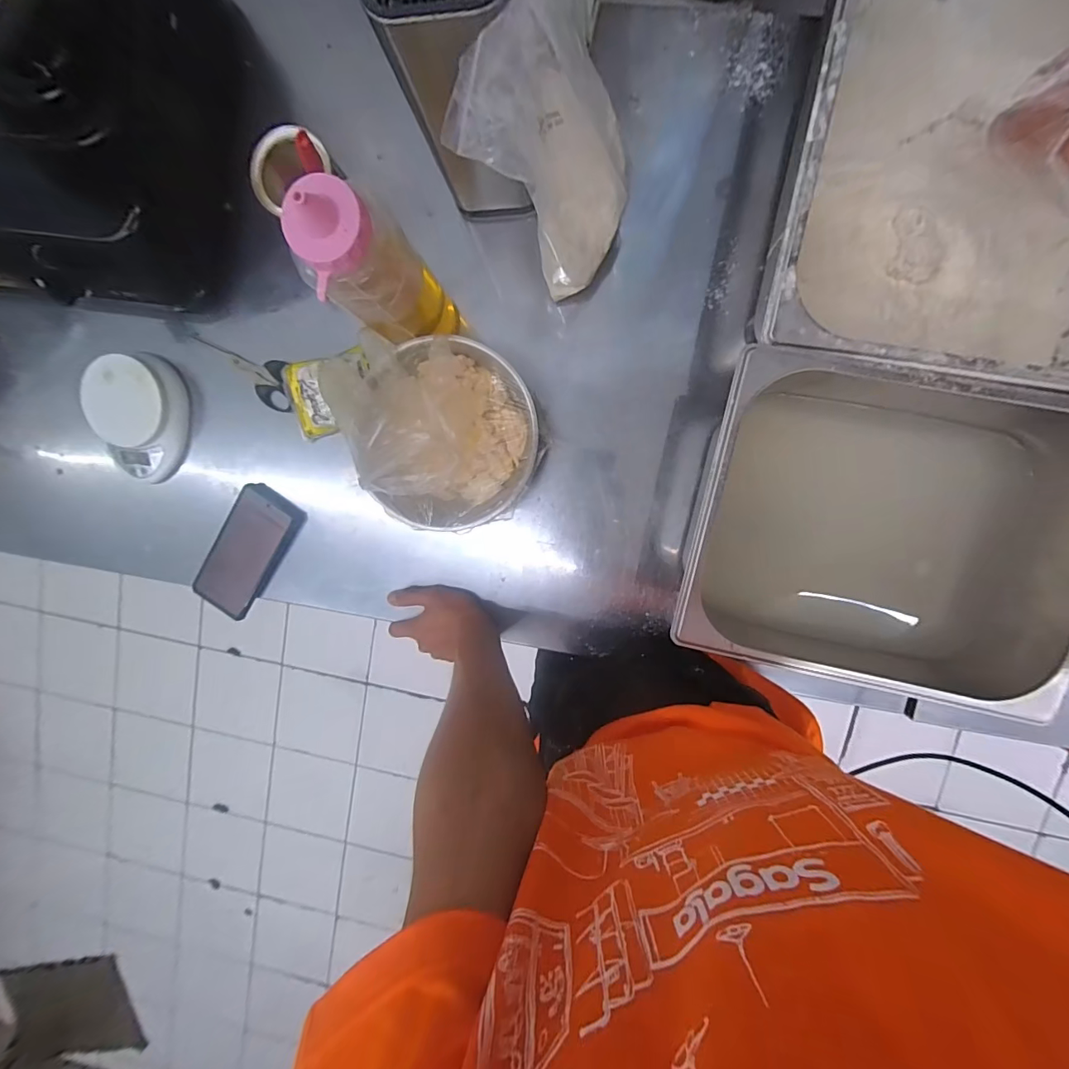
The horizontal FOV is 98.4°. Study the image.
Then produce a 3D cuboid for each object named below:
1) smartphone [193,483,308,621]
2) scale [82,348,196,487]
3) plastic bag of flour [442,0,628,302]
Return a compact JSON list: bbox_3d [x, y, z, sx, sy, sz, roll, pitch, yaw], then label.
[{"bbox_3d":[-0.365,0.023,0.587,0.079,0.018,0.169,32,101,-14],"label":"smartphone"},{"bbox_3d":[-0.488,-0.139,0.565,0.115,0.045,0.148,-4,97,6],"label":"scale"},{"bbox_3d":[0.026,-0.319,0.390,0.106,0.211,0.144,22,99,2],"label":"plastic bag of flour"}]

